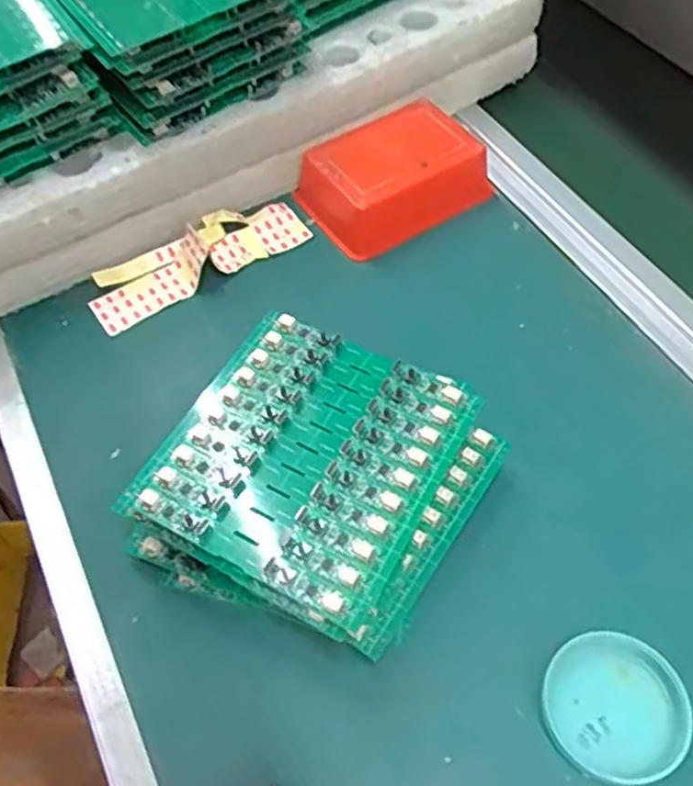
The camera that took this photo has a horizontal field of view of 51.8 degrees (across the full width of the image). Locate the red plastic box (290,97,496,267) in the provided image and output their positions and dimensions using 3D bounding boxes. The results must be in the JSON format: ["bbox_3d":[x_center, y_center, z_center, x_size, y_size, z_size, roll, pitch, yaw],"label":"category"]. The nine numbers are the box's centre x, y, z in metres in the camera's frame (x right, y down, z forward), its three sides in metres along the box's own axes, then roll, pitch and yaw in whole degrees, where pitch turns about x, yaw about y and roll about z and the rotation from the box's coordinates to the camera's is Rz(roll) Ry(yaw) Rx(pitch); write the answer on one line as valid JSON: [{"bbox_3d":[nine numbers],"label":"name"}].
[{"bbox_3d":[0.034,-0.160,0.528,0.124,0.043,0.091,-29,60,-15],"label":"red plastic box"}]

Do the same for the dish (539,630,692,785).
[{"bbox_3d":[0.126,0.147,0.335,0.063,0.010,0.063,-1,56,2],"label":"dish"}]

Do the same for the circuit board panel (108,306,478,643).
[{"bbox_3d":[-0.020,0.030,0.368,0.134,0.012,0.139,23,61,17],"label":"circuit board panel"}]

